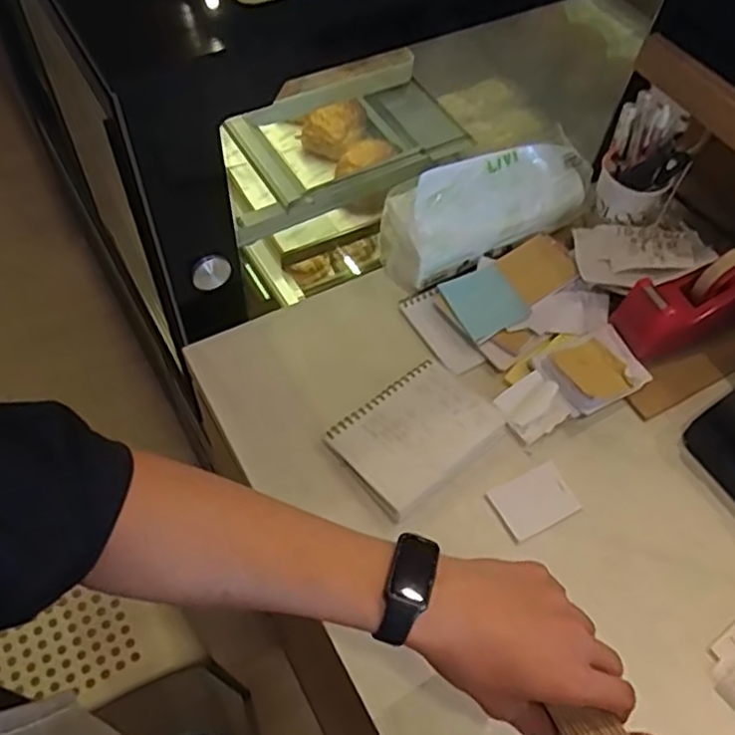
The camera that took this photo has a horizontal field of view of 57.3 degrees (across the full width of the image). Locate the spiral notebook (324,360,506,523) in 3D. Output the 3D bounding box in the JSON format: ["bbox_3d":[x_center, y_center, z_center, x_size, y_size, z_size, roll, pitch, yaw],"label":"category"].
[{"bbox_3d":[0.048,0.061,0.645,0.143,0.014,0.111,-34,66,-23],"label":"spiral notebook"}]

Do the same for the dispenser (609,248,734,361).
[{"bbox_3d":[0.349,-0.074,0.710,0.171,0.121,0.056,-20,61,-16],"label":"dispenser"}]

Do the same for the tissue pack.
[{"bbox_3d":[0.139,-0.183,0.755,0.243,0.125,0.074,-22,30,-19],"label":"tissue pack"}]

